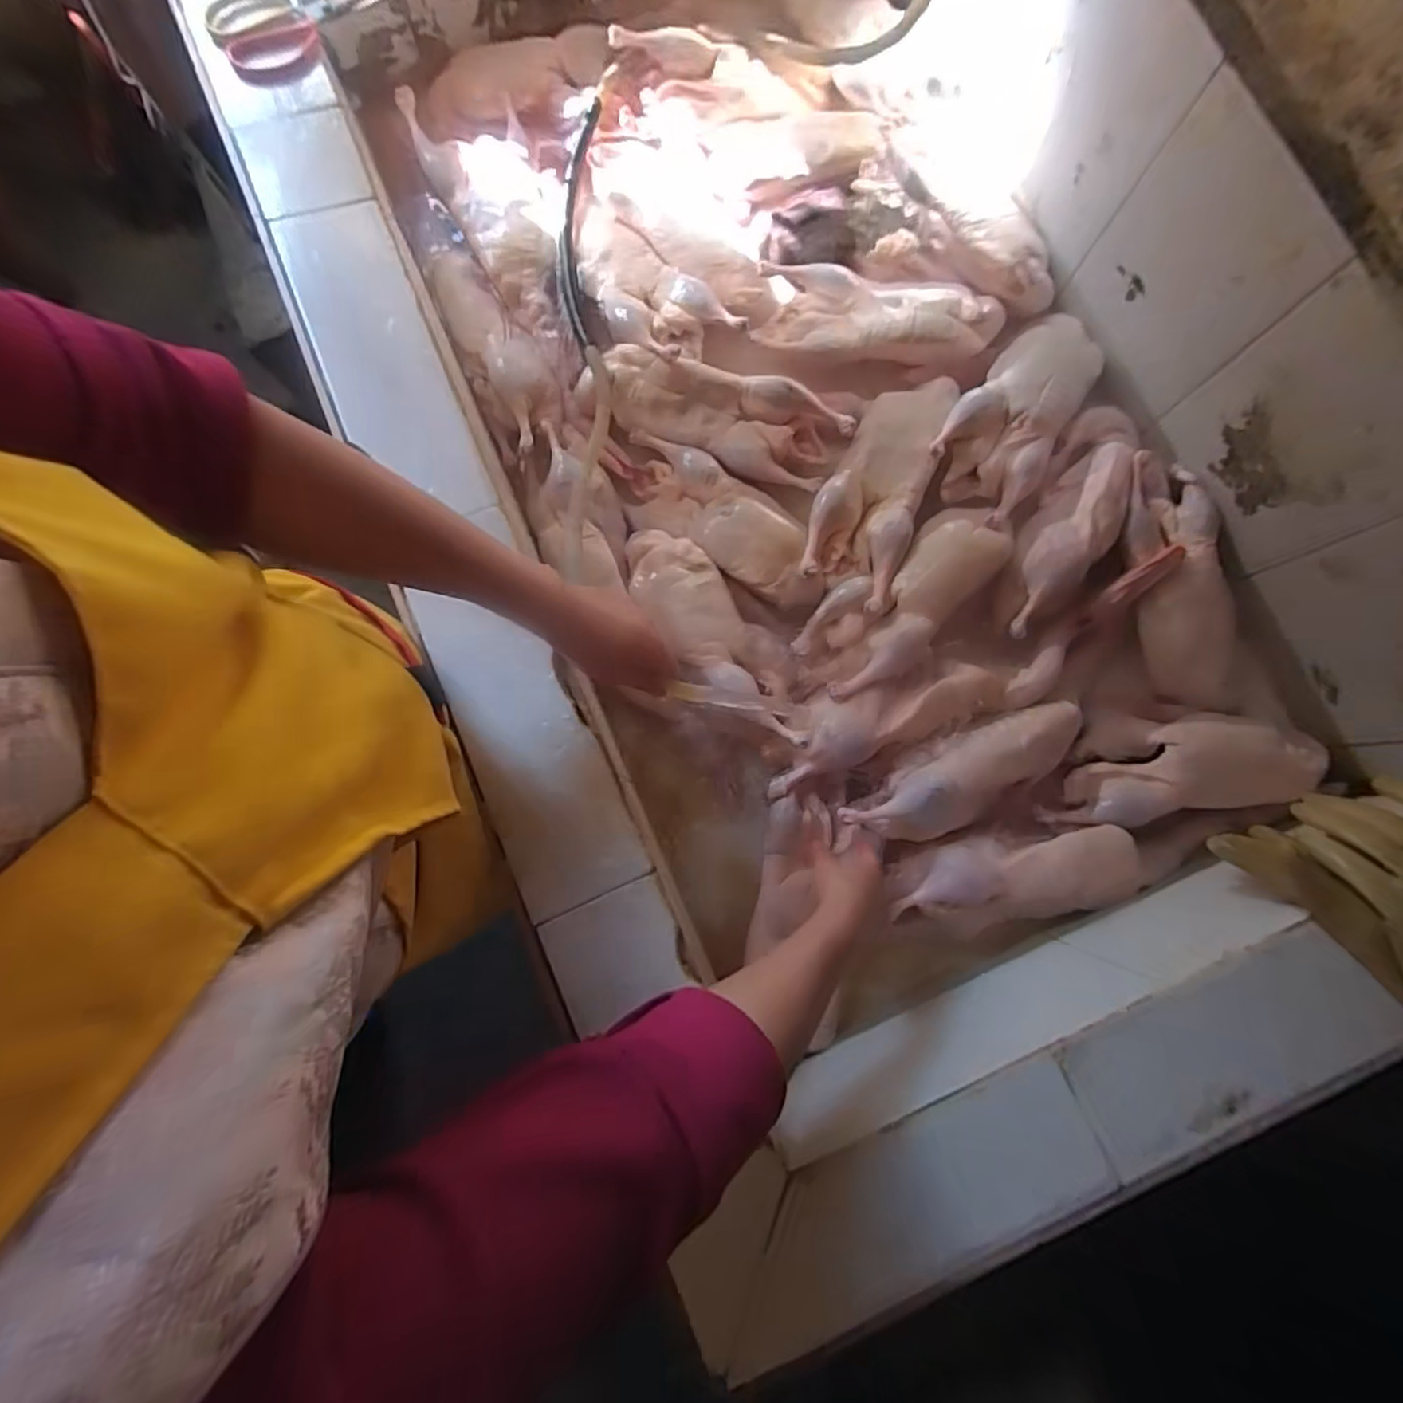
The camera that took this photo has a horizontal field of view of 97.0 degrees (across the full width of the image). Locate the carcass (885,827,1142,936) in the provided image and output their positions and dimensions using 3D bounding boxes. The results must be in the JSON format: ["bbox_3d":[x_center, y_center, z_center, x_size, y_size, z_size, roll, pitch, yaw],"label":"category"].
[{"bbox_3d":[0.316,0.182,0.625,0.254,0.068,0.090,-5,82,1],"label":"carcass"}]

